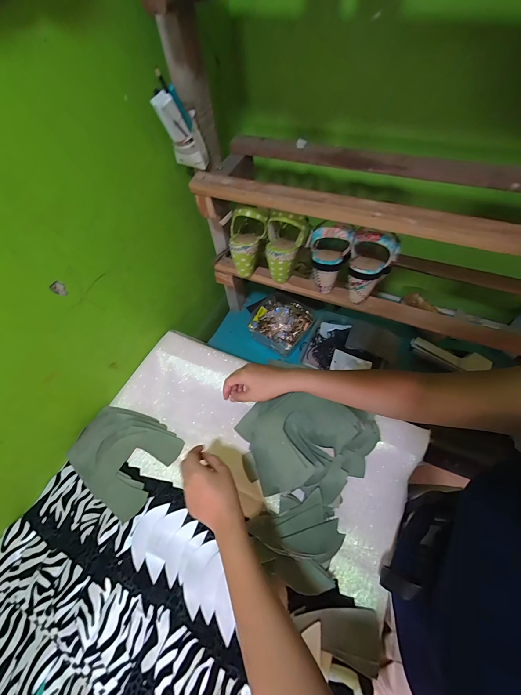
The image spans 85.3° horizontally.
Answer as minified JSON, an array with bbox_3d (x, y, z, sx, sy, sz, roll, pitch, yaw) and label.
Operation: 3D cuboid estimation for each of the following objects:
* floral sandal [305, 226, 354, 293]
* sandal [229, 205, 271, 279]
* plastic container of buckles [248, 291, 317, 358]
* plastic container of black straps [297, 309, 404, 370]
[{"bbox_3d":[0.130,-0.169,0.554,0.080,0.143,0.066,8,58,10],"label":"floral sandal"},{"bbox_3d":[-0.034,-0.217,0.593,0.069,0.147,0.063,28,36,21],"label":"sandal"},{"bbox_3d":[0.058,-0.073,0.814,0.167,0.058,0.161,27,63,21],"label":"plastic container of buckles"},{"bbox_3d":[0.234,-0.007,0.742,0.224,0.061,0.190,23,62,18],"label":"plastic container of black straps"}]

